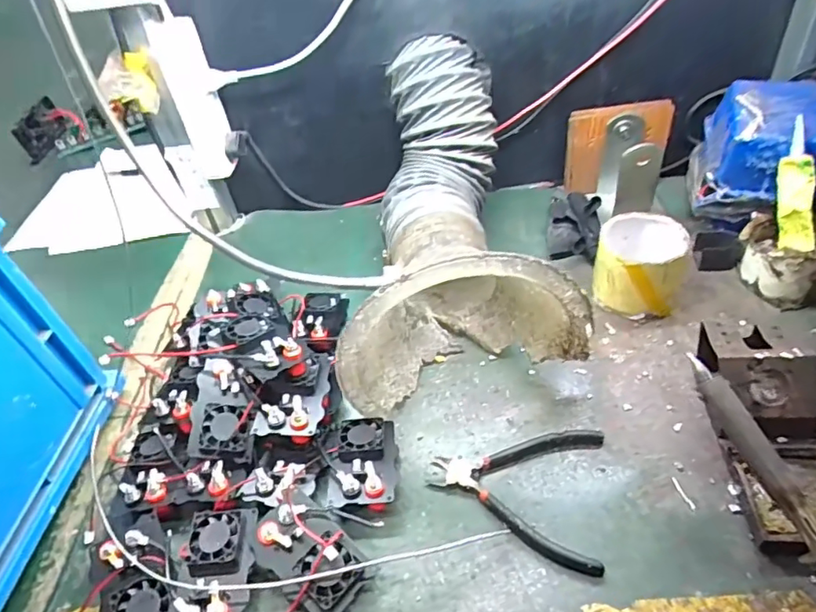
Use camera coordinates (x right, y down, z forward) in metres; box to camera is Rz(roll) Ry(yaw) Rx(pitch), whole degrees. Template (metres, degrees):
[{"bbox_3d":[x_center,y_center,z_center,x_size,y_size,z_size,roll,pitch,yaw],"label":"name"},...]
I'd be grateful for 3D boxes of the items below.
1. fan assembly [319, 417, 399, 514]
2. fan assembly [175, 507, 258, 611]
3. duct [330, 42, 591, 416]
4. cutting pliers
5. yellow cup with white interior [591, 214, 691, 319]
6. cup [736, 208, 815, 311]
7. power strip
[{"bbox_3d":[-0.041,0.131,0.487,0.064,0.027,0.090,-12,44,-2],"label":"fan assembly"},{"bbox_3d":[-0.144,0.203,0.432,0.054,0.028,0.087,-8,44,2],"label":"fan assembly"},{"bbox_3d":[0.037,-0.104,0.561,0.200,0.200,0.378,-5,66,2],"label":"duct"},{"bbox_3d":[0.089,0.144,0.466,0.135,0.014,0.115,6,46,16],"label":"cutting pliers"},{"bbox_3d":[0.238,-0.045,0.583,0.080,0.075,0.094,16,50,24],"label":"yellow cup with white interior"},{"bbox_3d":[0.387,-0.047,0.570,0.082,0.070,0.086,4,47,10],"label":"cup"},{"bbox_3d":[-0.242,-0.236,0.656,0.048,0.175,0.045,-17,45,-7],"label":"power strip"}]

